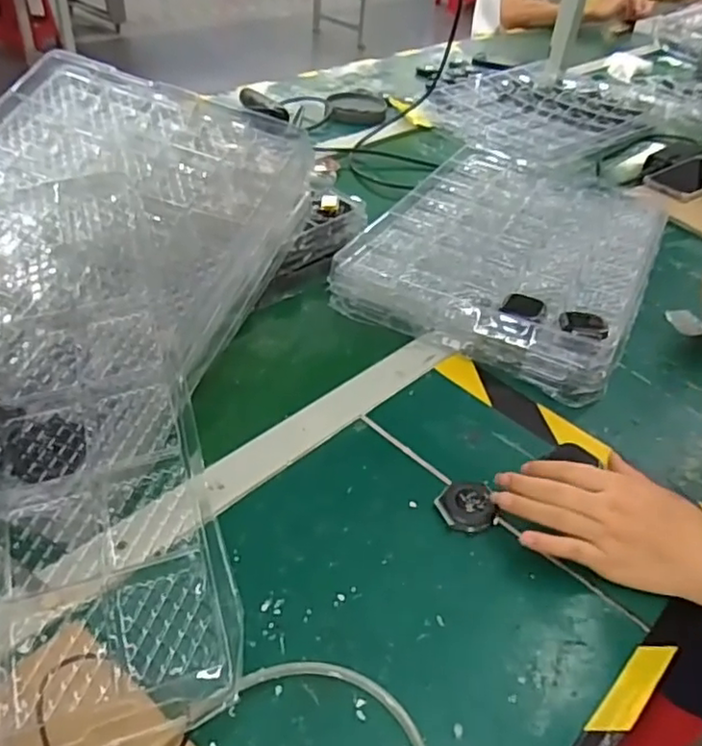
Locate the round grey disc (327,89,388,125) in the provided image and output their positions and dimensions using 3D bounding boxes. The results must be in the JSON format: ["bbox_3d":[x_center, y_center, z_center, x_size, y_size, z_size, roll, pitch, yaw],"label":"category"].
[{"bbox_3d":[0.012,-0.499,1.184,0.107,0.025,0.119,3,41,-4],"label":"round grey disc"}]

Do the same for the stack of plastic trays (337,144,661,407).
[{"bbox_3d":[0.221,-0.175,0.810,0.315,0.054,0.490,23,44,18],"label":"stack of plastic trays"}]

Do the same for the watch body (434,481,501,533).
[{"bbox_3d":[0.094,0.106,0.508,0.044,0.010,0.049,31,47,26],"label":"watch body"}]

